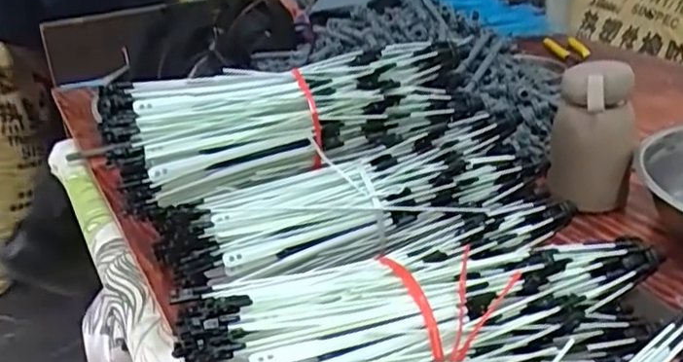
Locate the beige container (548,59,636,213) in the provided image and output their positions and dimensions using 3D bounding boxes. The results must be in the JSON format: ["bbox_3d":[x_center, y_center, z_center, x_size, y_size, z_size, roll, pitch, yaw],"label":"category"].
[{"bbox_3d":[0.255,-0.043,0.653,0.066,0.146,0.060,-15,29,-19],"label":"beige container"}]

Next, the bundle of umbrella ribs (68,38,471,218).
[{"bbox_3d":[-0.044,-0.055,0.562,0.308,0.077,0.086,-10,27,-11],"label":"bundle of umbrella ribs"}]

